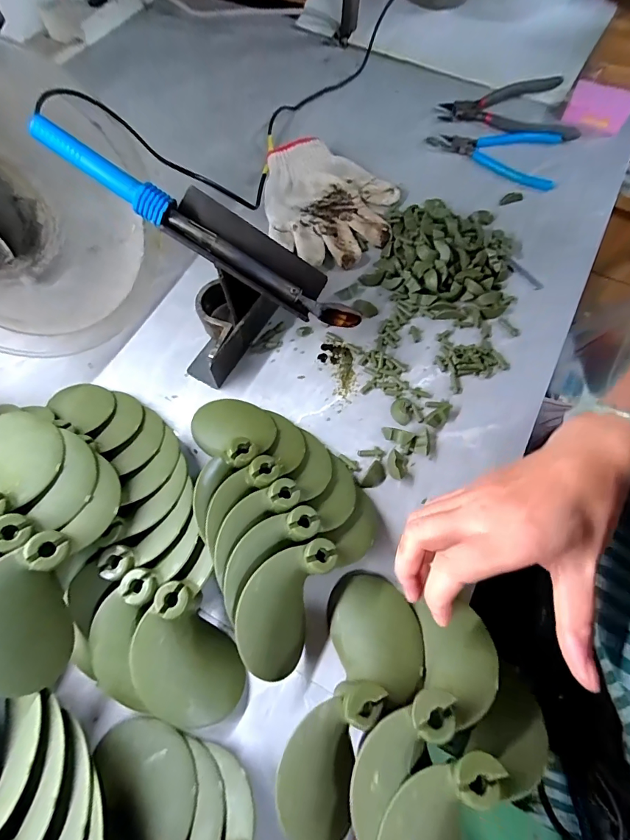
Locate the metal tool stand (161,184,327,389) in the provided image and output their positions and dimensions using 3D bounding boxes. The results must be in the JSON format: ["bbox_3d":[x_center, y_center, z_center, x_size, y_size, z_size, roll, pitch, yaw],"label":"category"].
[{"bbox_3d":[-0.064,-0.101,0.364,0.123,0.114,0.111,18,67,9],"label":"metal tool stand"}]

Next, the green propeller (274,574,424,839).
[{"bbox_3d":[0.027,0.181,0.265,0.062,0.058,0.153,20,67,10],"label":"green propeller"}]

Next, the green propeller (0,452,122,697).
[{"bbox_3d":[-0.171,0.092,0.269,0.042,0.061,0.148,15,66,7],"label":"green propeller"}]

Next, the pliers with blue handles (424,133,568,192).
[{"bbox_3d":[0.230,-0.347,0.524,0.164,0.007,0.099,29,69,13],"label":"pliers with blue handles"}]

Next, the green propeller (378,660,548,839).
[{"bbox_3d":[0.089,0.213,0.235,0.134,0.038,0.057,-36,70,-20],"label":"green propeller"}]

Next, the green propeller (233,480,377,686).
[{"bbox_3d":[-0.002,0.108,0.302,0.051,0.052,0.144,33,70,14],"label":"green propeller"}]

